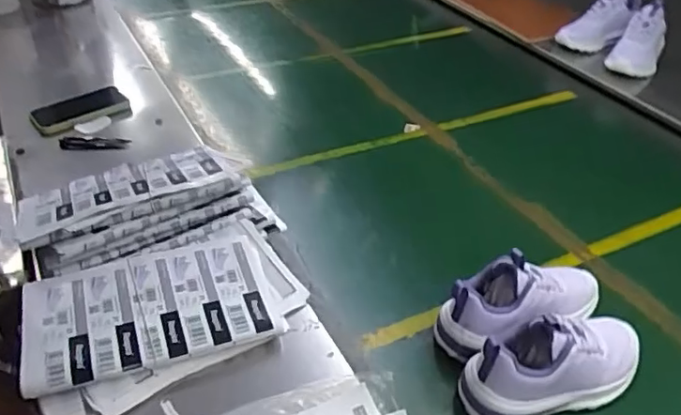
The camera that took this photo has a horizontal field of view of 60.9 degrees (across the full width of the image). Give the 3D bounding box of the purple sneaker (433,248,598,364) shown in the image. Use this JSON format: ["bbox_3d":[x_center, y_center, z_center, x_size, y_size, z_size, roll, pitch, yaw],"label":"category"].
[{"bbox_3d":[0.209,0.101,0.638,0.201,0.093,0.079,-15,42,-21],"label":"purple sneaker"}]

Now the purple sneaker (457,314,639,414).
[{"bbox_3d":[0.220,0.150,0.578,0.195,0.096,0.072,-11,41,-17],"label":"purple sneaker"}]

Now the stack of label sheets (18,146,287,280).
[{"bbox_3d":[-0.236,-0.010,0.711,0.282,0.067,0.162,-17,42,-22],"label":"stack of label sheets"}]

